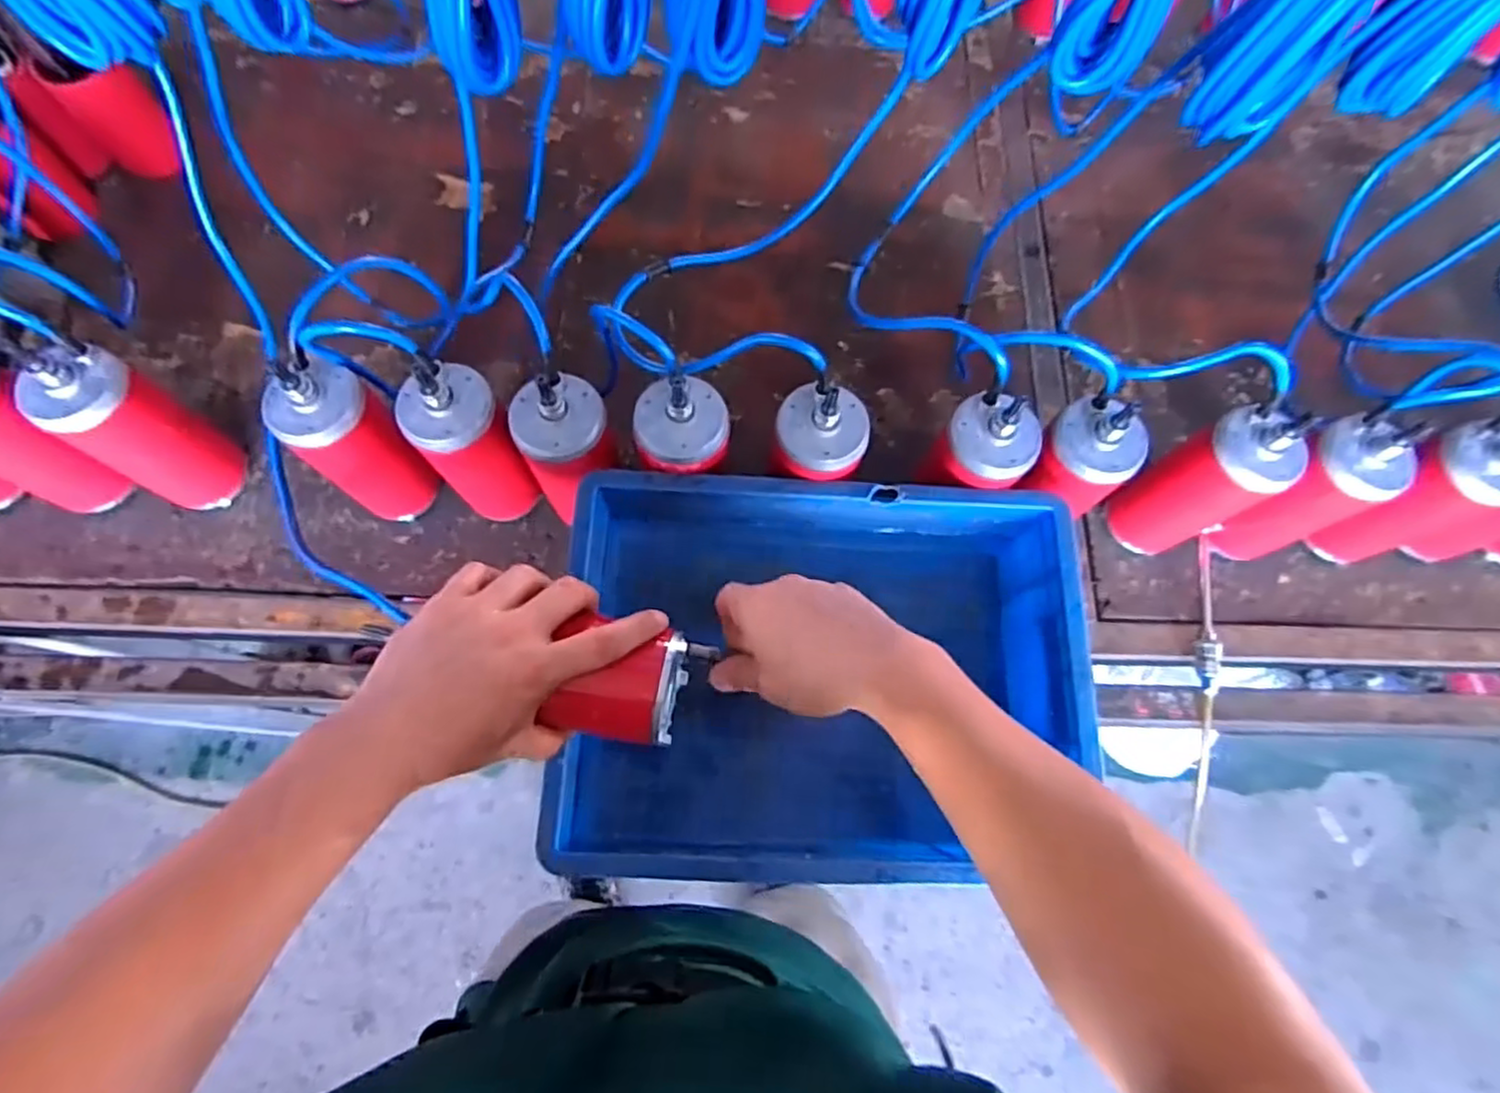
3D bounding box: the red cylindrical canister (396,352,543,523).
[{"bbox_3d":[-0.241,-0.083,0.616,0.067,0.195,0.071,1,71,-2],"label":"red cylindrical canister"}]

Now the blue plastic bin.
[{"bbox_3d":[0.055,0.107,0.584,0.394,0.151,0.296,3,71,-1],"label":"blue plastic bin"}]

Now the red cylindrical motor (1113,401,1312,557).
[{"bbox_3d":[0.409,-0.052,0.644,0.063,0.192,0.075,-25,74,-10],"label":"red cylindrical motor"}]

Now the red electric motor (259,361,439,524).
[{"bbox_3d":[-0.344,-0.088,0.615,0.066,0.190,0.078,43,75,11],"label":"red electric motor"}]

